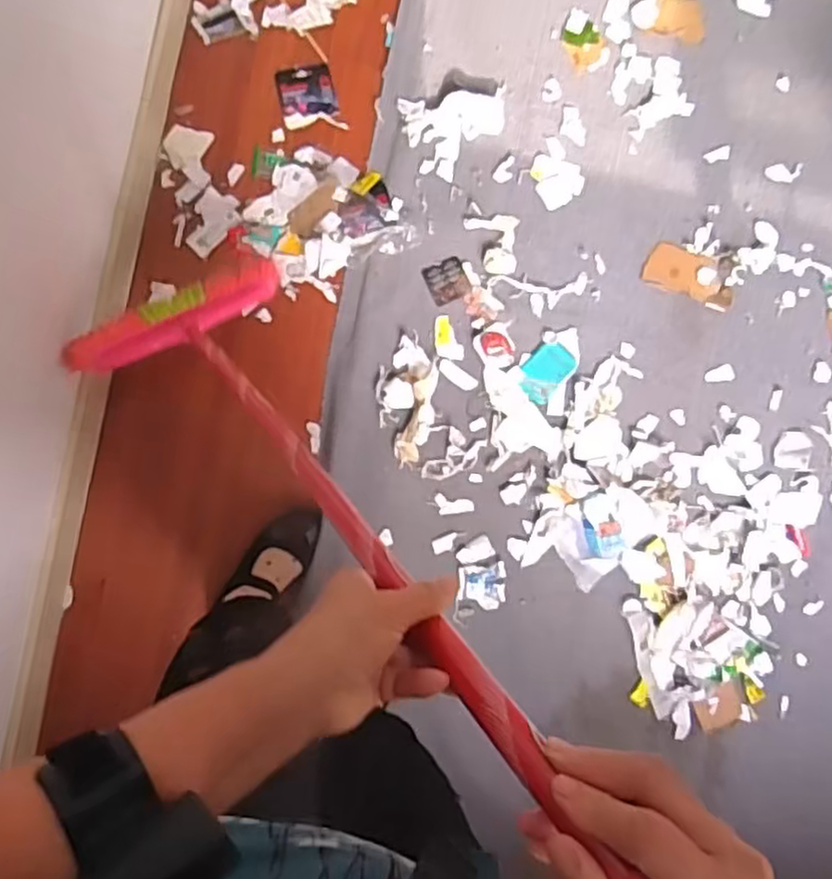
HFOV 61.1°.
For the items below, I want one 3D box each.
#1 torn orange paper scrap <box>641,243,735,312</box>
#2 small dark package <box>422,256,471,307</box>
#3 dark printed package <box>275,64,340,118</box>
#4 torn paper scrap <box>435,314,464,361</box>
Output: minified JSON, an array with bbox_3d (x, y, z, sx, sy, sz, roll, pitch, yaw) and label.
[{"bbox_3d":[0.533,-0.317,1.359,0.186,0.005,0.089,17,87,-4],"label":"torn orange paper scrap"},{"bbox_3d":[0.058,-0.294,1.309,0.074,0.006,0.076,-23,90,-5],"label":"small dark package"},{"bbox_3d":[-0.199,-0.637,1.295,0.097,0.004,0.094,-12,89,-5],"label":"dark printed package"},{"bbox_3d":[0.062,-0.188,1.308,0.052,0.005,0.081,0,88,-5],"label":"torn paper scrap"}]

